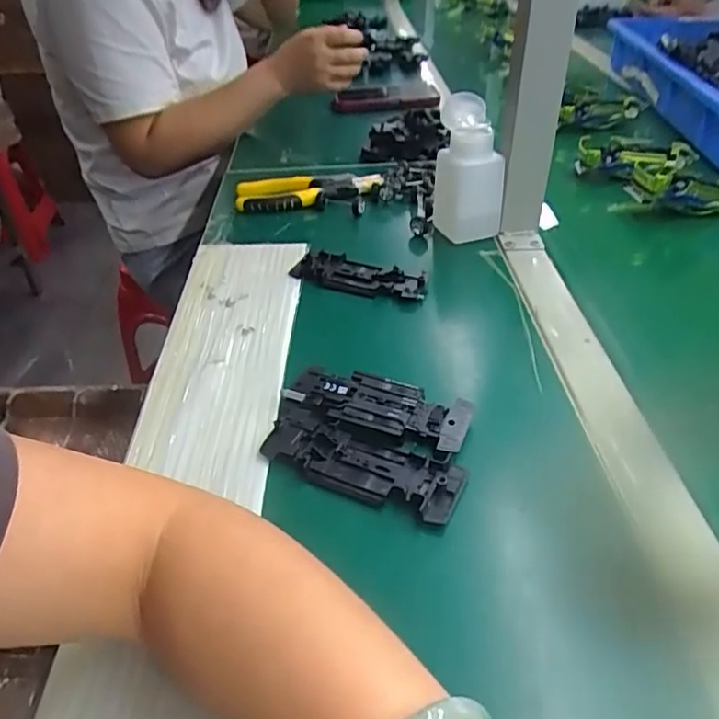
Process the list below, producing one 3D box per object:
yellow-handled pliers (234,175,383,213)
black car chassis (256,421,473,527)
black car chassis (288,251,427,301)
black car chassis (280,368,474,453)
[{"bbox_3d":[-0.061,-0.195,0.701,0.167,0.028,0.053,-2,38,2],"label":"yellow-handled pliers"},{"bbox_3d":[0.001,0.066,0.373,0.122,0.012,0.041,15,42,22],"label":"black car chassis"},{"bbox_3d":[0.001,-0.075,0.554,0.125,0.015,0.045,14,42,21],"label":"black car chassis"},{"bbox_3d":[0.012,0.030,0.410,0.123,0.014,0.041,13,41,20],"label":"black car chassis"}]

